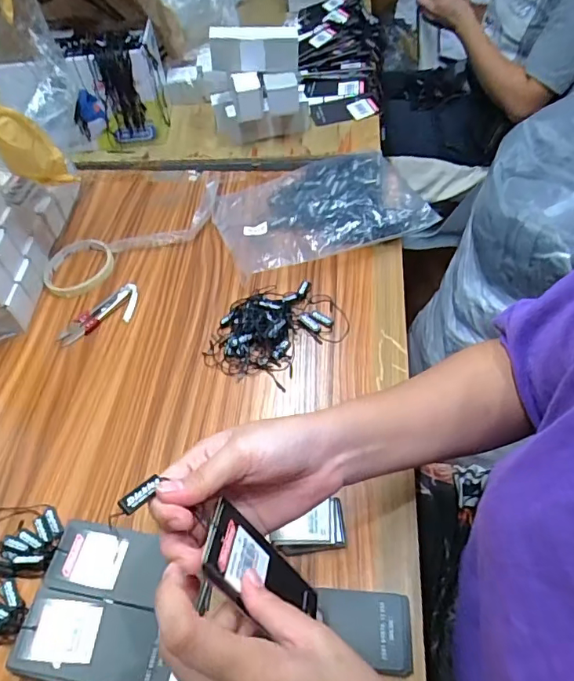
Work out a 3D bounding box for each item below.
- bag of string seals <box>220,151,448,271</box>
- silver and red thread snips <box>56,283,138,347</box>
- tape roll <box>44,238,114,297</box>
[{"bbox_3d":[0.036,-0.171,0.631,0.239,0.045,0.188,-16,53,-8],"label":"bag of string seals"},{"bbox_3d":[-0.212,-0.027,0.562,0.102,0.009,0.043,-36,58,-21],"label":"silver and red thread snips"},{"bbox_3d":[-0.256,-0.091,0.605,0.083,0.011,0.087,-2,52,3],"label":"tape roll"}]

